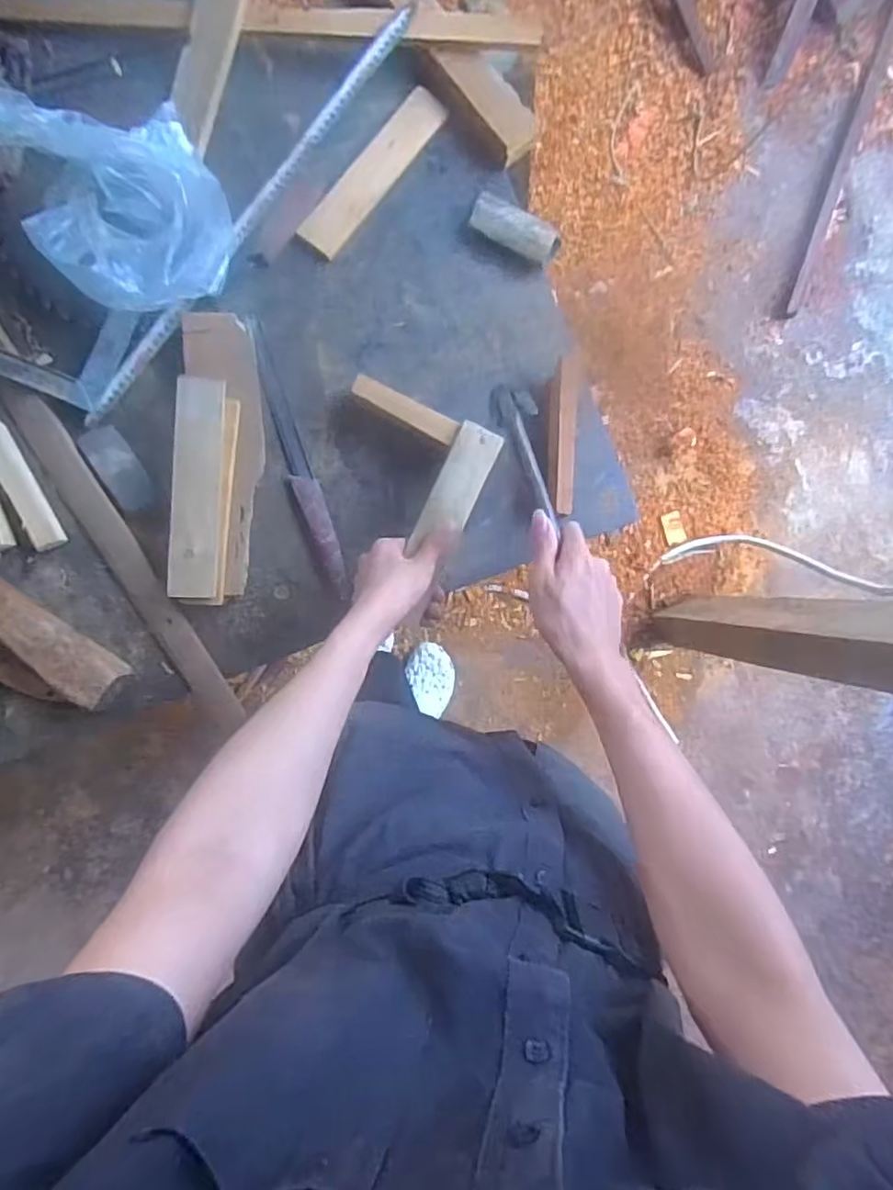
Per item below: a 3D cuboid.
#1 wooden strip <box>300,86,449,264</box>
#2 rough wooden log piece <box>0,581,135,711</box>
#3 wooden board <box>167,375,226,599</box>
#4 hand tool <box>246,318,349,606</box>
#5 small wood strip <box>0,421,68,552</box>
[{"bbox_3d":[-0.085,-0.489,0.743,0.048,0.017,0.230,37,86,-4],"label":"wooden strip"},{"bbox_3d":[-0.519,-0.021,0.667,0.418,0.047,0.052,37,86,-4],"label":"rough wooden log piece"},{"bbox_3d":[-0.261,-0.113,0.670,0.048,0.019,0.228,2,89,-6],"label":"wooden board"},{"bbox_3d":[-0.172,-0.153,0.722,0.031,0.020,0.322,-20,91,-6],"label":"hand tool"},{"bbox_3d":[-0.460,-0.119,0.689,0.032,0.009,0.148,-27,92,-5],"label":"small wood strip"}]

